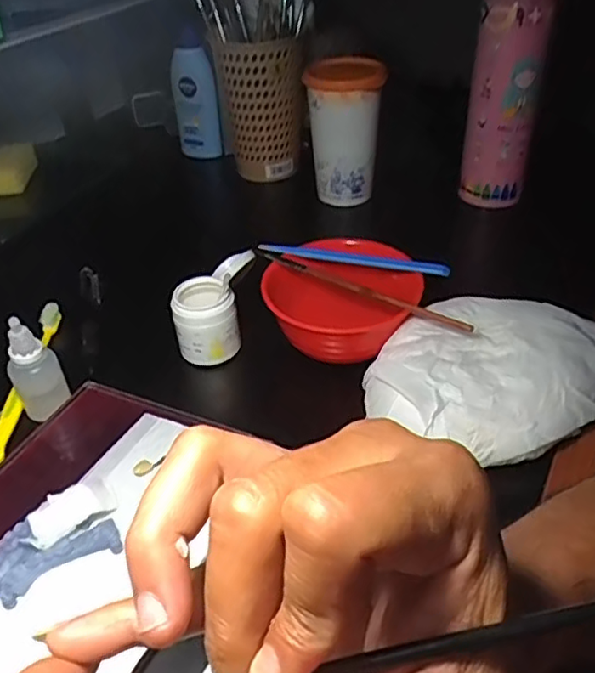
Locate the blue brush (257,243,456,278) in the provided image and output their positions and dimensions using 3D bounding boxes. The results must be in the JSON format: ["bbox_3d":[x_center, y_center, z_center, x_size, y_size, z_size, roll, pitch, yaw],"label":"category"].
[{"bbox_3d":[0.039,-0.058,0.455,0.141,0.008,0.009,11,41,16],"label":"blue brush"}]

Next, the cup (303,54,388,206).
[{"bbox_3d":[0.047,-0.200,0.613,0.069,0.128,0.075,-2,39,0],"label":"cup"}]

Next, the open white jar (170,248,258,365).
[{"bbox_3d":[-0.060,-0.019,0.461,0.048,0.056,0.071,4,39,8],"label":"open white jar"}]

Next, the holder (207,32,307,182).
[{"bbox_3d":[-0.039,-0.251,0.673,0.091,0.141,0.077,-6,39,-4],"label":"holder"}]

